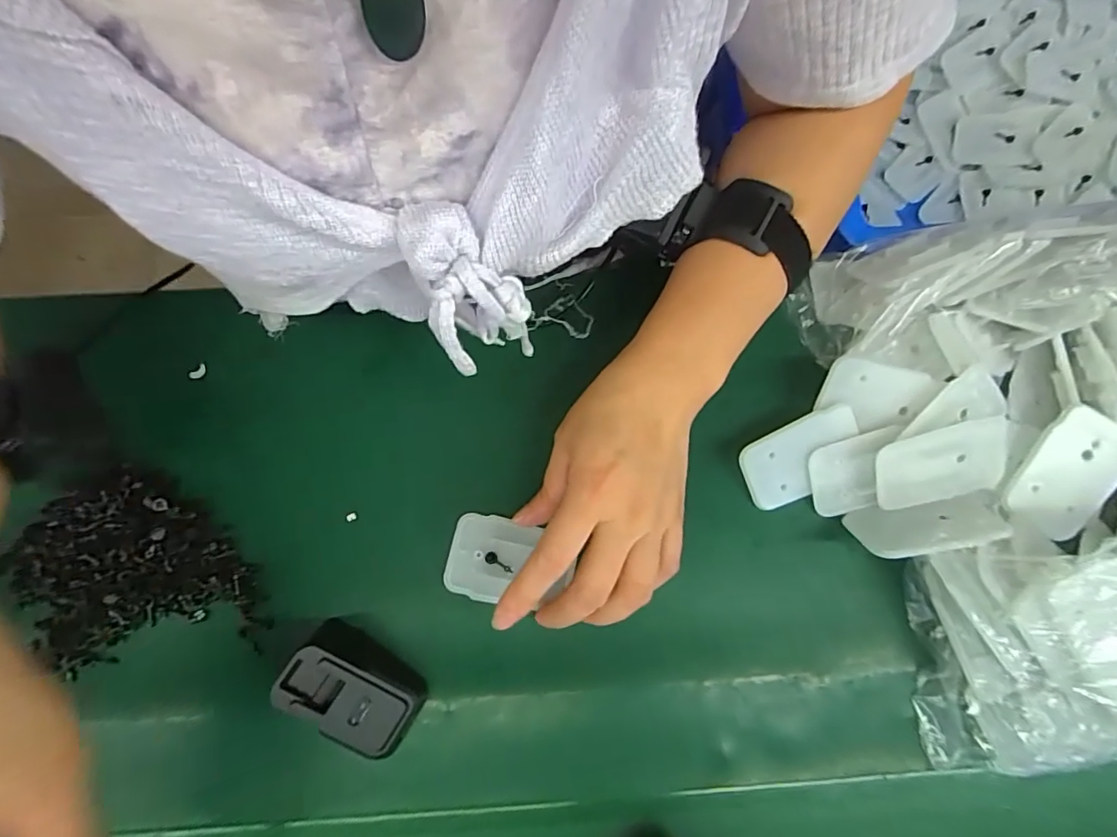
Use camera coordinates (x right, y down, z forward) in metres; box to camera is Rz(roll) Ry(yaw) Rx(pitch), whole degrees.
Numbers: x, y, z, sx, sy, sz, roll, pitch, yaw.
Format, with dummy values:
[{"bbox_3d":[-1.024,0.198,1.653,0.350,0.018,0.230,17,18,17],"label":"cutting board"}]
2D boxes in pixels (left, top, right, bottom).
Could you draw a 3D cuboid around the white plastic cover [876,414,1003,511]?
[{"bbox_3d":[0.206,0.025,0.277,0.066,0.006,0.037,-14,89,9],"label":"white plastic cover"}]

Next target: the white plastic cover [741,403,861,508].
[{"bbox_3d":[0.137,0.022,0.290,0.067,0.004,0.041,-25,98,3],"label":"white plastic cover"}]

